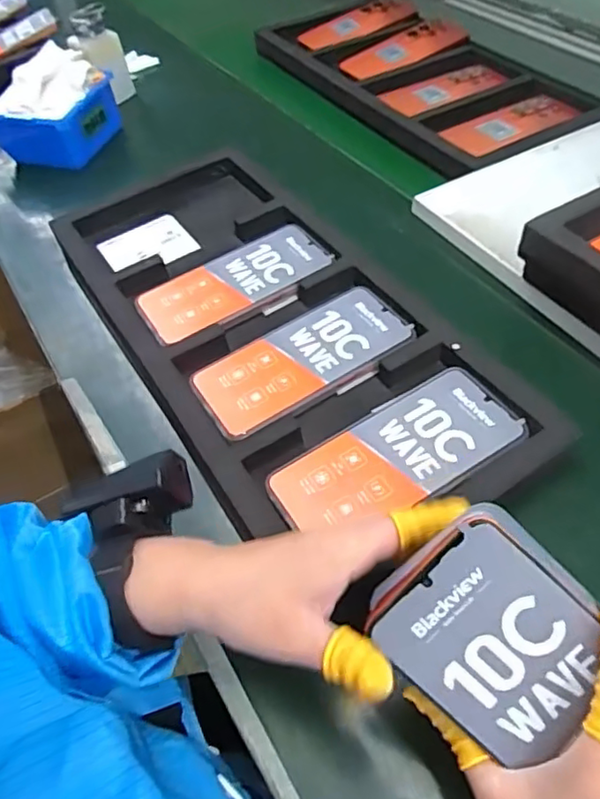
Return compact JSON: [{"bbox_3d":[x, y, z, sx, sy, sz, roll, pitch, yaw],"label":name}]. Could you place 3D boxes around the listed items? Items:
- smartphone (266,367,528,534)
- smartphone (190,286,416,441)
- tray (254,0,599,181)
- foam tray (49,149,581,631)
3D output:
[{"bbox_3d":[0.066,0.036,0.407,0.168,0.009,0.077,-27,54,-17],"label":"smartphone"},{"bbox_3d":[0.002,-0.032,0.475,0.167,0.006,0.079,-29,54,-13],"label":"smartphone"},{"bbox_3d":[0.145,-0.424,0.793,0.234,0.050,0.472,-28,55,-17],"label":"tray"},{"bbox_3d":[-0.033,-0.067,0.508,0.220,0.035,0.484,-28,55,-18],"label":"foam tray"}]

